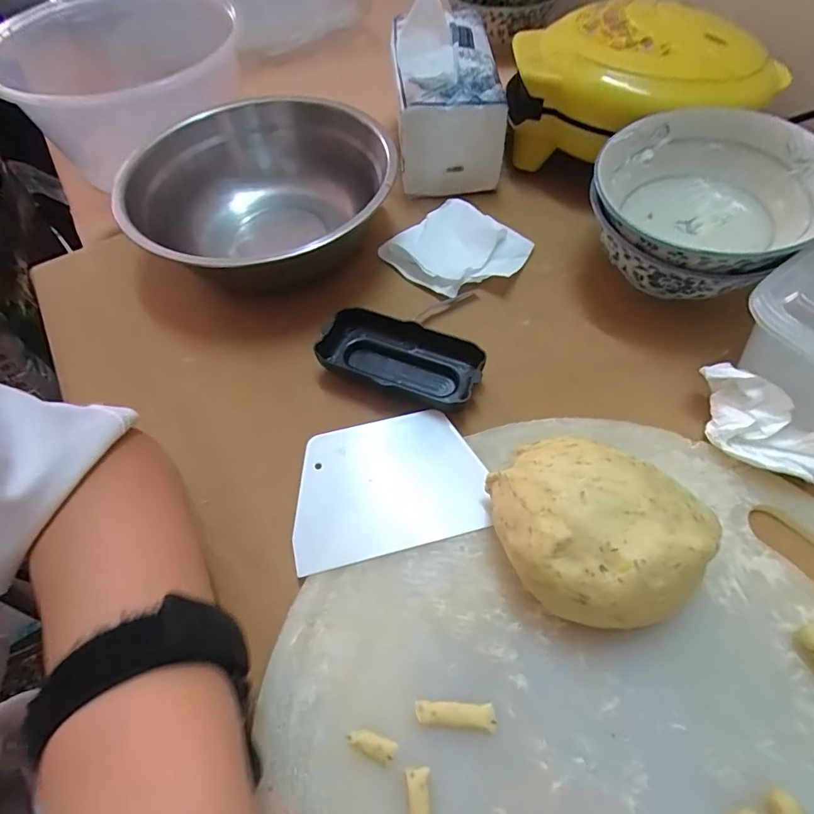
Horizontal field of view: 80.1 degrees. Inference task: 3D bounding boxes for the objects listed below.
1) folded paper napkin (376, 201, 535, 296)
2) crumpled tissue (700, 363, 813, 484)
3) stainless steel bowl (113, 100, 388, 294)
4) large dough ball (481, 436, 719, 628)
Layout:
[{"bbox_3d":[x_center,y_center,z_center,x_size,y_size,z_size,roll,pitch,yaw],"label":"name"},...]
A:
[{"bbox_3d":[0.040,-0.129,0.398,0.097,0.017,0.088,34,64,21],"label":"folded paper napkin"},{"bbox_3d":[0.213,0.014,0.288,0.042,0.035,0.089,-31,62,-18],"label":"crumpled tissue"},{"bbox_3d":[-0.118,-0.167,0.396,0.197,0.070,0.202,-1,57,1],"label":"stainless steel bowl"},{"bbox_3d":[0.091,0.065,0.242,0.099,0.064,0.075,12,58,9],"label":"large dough ball"}]

